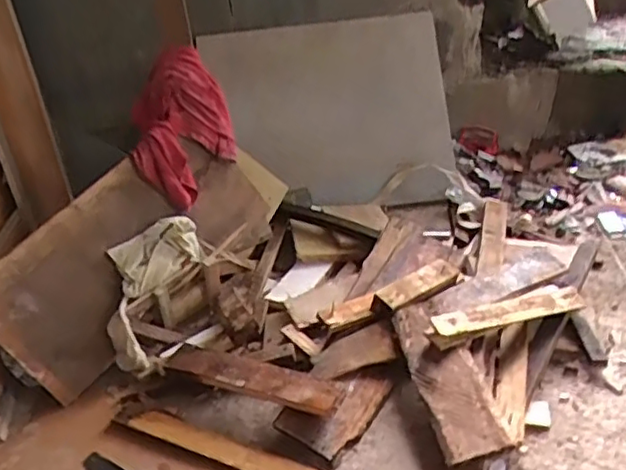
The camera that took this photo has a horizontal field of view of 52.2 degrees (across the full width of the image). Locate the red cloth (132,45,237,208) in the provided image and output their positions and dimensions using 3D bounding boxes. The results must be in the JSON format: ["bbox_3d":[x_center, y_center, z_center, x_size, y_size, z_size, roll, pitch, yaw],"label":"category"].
[{"bbox_3d":[-0.258,-0.215,1.273,0.197,0.239,0.176,-11,31,-6],"label":"red cloth"}]

